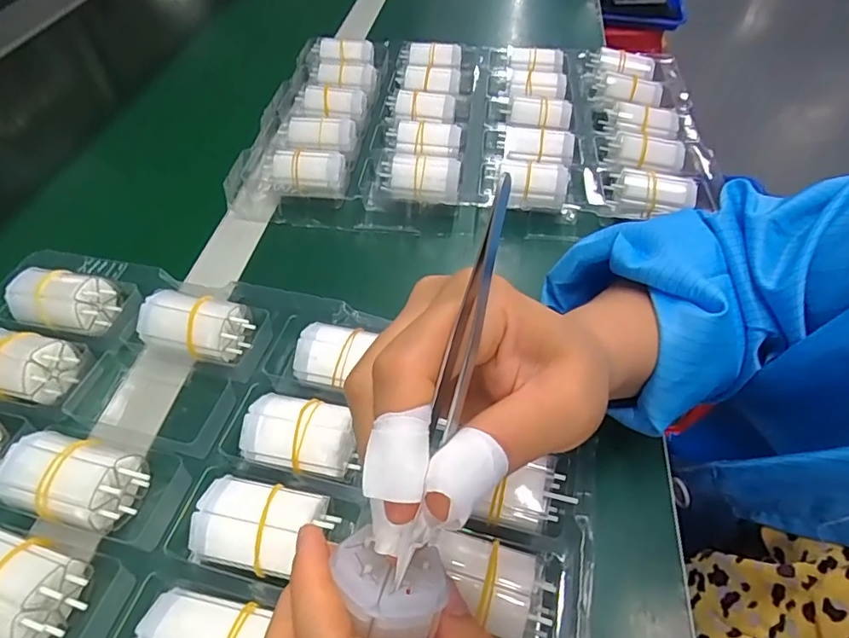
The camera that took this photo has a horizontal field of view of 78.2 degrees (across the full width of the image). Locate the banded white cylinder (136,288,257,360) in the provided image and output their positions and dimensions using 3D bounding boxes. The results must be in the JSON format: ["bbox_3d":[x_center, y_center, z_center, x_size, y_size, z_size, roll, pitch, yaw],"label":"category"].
[{"bbox_3d":[-0.147,0.007,0.335,0.064,0.034,0.040,5,51,6],"label":"banded white cylinder"}]

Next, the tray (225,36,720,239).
[{"bbox_3d":[0.049,-0.190,0.498,0.392,0.042,0.280,5,51,5],"label":"tray"}]

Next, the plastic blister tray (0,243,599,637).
[{"bbox_3d":[-0.126,0.093,0.264,0.401,0.037,0.274,11,52,10],"label":"plastic blister tray"}]

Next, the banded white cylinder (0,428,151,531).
[{"bbox_3d":[-0.181,0.082,0.268,0.061,0.031,0.040,11,52,10],"label":"banded white cylinder"}]

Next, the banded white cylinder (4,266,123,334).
[{"bbox_3d":[-0.245,-0.013,0.353,0.063,0.028,0.037,7,51,7],"label":"banded white cylinder"}]

